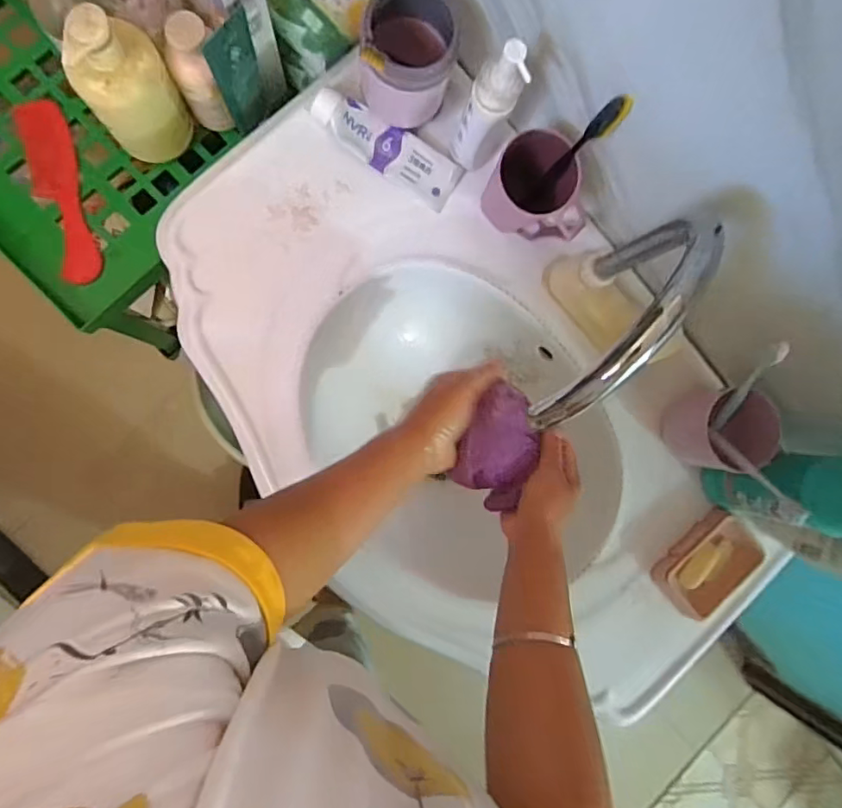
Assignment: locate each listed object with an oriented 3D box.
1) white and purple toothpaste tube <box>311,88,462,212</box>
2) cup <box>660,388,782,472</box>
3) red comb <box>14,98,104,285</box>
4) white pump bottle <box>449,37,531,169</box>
[{"bbox_3d":[-0.038,-0.275,0.580,0.169,0.036,0.052,29,87,-7],"label":"white and purple toothpaste tube"},{"bbox_3d":[0.323,0.027,0.586,0.100,0.091,0.084,-1,90,-8],"label":"cup"},{"bbox_3d":[-0.417,-0.243,0.629,0.056,0.010,0.210,-14,92,-7],"label":"red comb"},{"bbox_3d":[0.062,-0.273,0.519,0.044,0.174,0.039,25,87,-7],"label":"white pump bottle"}]

